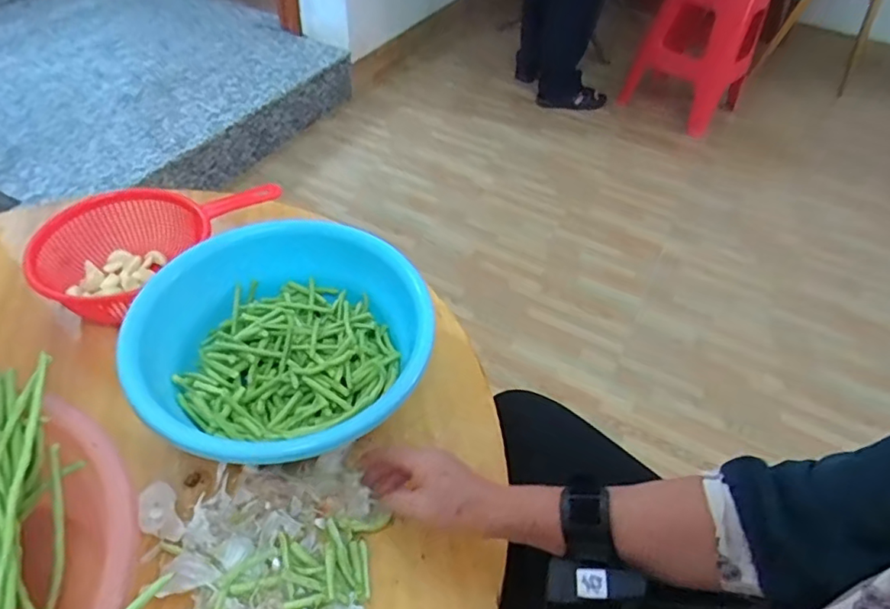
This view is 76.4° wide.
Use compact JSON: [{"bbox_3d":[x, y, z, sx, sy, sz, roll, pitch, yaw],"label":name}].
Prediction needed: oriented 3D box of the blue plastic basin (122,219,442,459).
[{"bbox_3d":[-0.167,0.038,0.582,0.269,0.088,0.280,3,46,-3],"label":"blue plastic basin"}]

